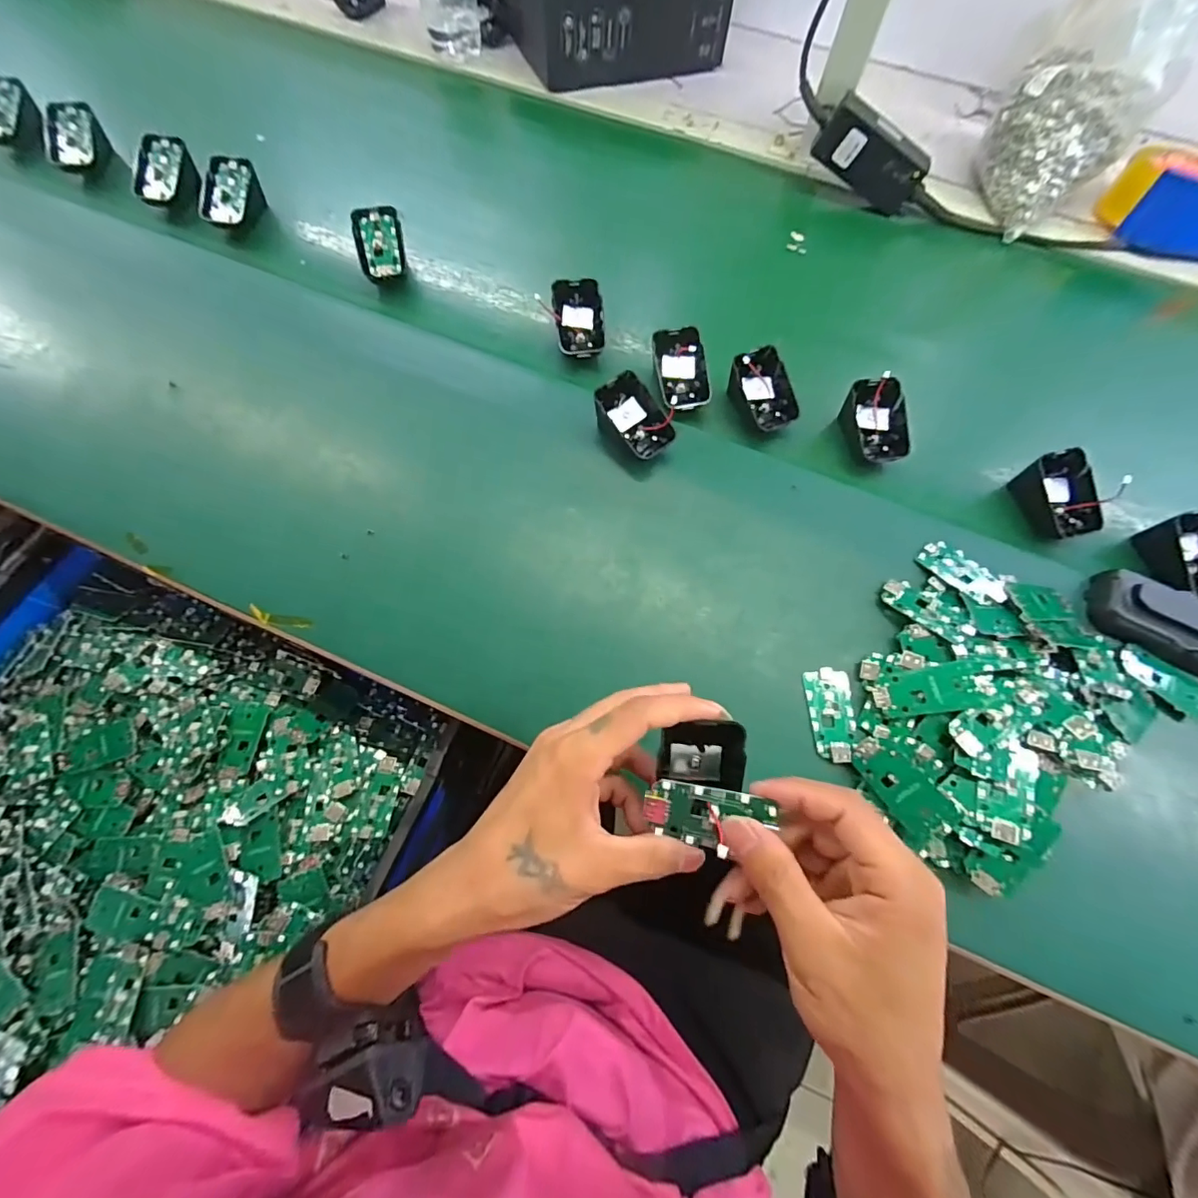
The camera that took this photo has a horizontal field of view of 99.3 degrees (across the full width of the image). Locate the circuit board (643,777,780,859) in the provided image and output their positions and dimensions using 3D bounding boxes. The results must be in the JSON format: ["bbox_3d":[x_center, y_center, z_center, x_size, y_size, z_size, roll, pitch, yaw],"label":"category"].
[{"bbox_3d":[0.053,0.108,0.249,0.059,0.008,0.033,10,102,7],"label":"circuit board"}]

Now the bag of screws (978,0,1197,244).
[{"bbox_3d":[0.472,-0.488,0.511,0.122,0.186,0.134,37,72,14],"label":"bag of screws"}]

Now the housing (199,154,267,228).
[{"bbox_3d":[-0.372,-0.402,0.516,0.046,0.041,0.070,13,75,5],"label":"housing"}]

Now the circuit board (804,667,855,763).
[{"bbox_3d":[0.166,0.082,0.361,0.031,0.008,0.064,-2,67,-1],"label":"circuit board"}]

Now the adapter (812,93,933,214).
[{"bbox_3d":[0.287,-0.466,0.535,0.115,0.051,0.032,27,75,-15],"label":"adapter"}]

